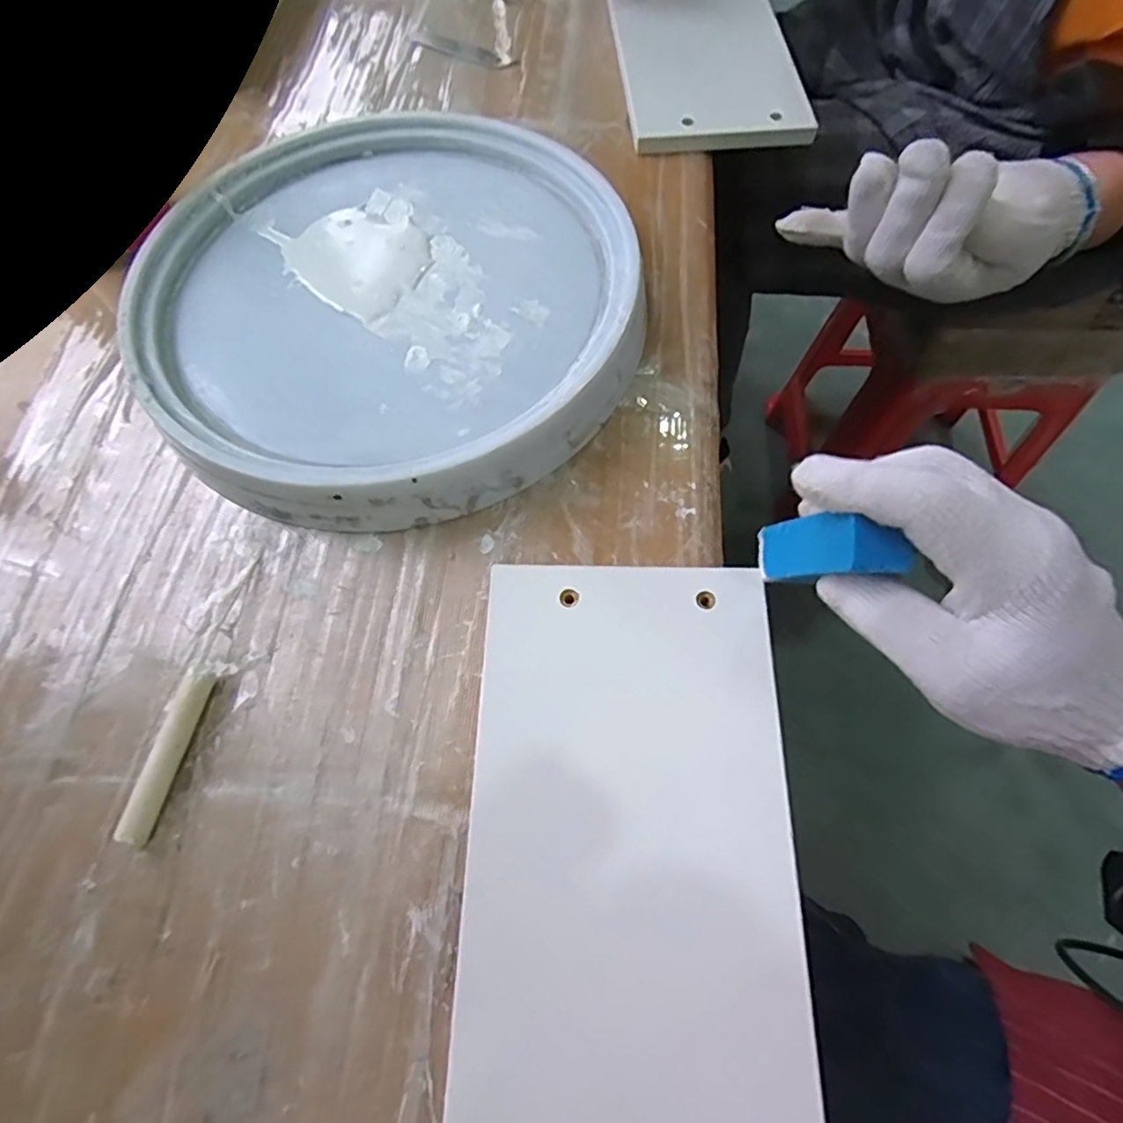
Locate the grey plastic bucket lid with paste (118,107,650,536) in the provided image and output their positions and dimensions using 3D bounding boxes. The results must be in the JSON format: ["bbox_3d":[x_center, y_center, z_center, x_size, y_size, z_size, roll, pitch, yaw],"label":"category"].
[{"bbox_3d":[-0.100,-0.157,0.365,0.276,0.036,0.290,-1,65,3],"label":"grey plastic bucket lid with paste"}]

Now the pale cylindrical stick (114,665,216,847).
[{"bbox_3d":[-0.174,0.085,0.274,0.011,0.013,0.075,8,66,7],"label":"pale cylindrical stick"}]

